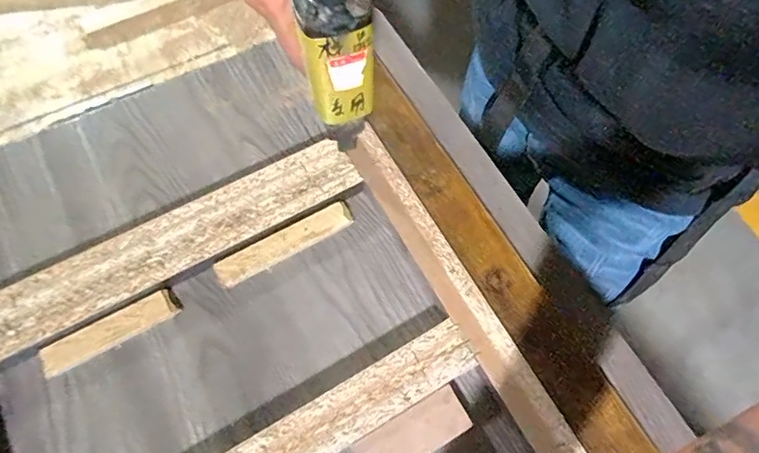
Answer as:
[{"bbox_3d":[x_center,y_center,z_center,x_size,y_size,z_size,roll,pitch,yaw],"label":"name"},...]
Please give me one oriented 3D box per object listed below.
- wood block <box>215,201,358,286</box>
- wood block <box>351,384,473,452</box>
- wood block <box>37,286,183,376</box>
[{"bbox_3d":[-0.074,0.013,0.381,0.113,0.009,0.023,-28,73,-14],"label":"wood block"},{"bbox_3d":[0.022,0.144,0.332,0.078,0.017,0.032,-28,73,-14],"label":"wood block"},{"bbox_3d":[-0.196,0.076,0.350,0.097,0.008,0.021,-28,73,-14],"label":"wood block"}]

